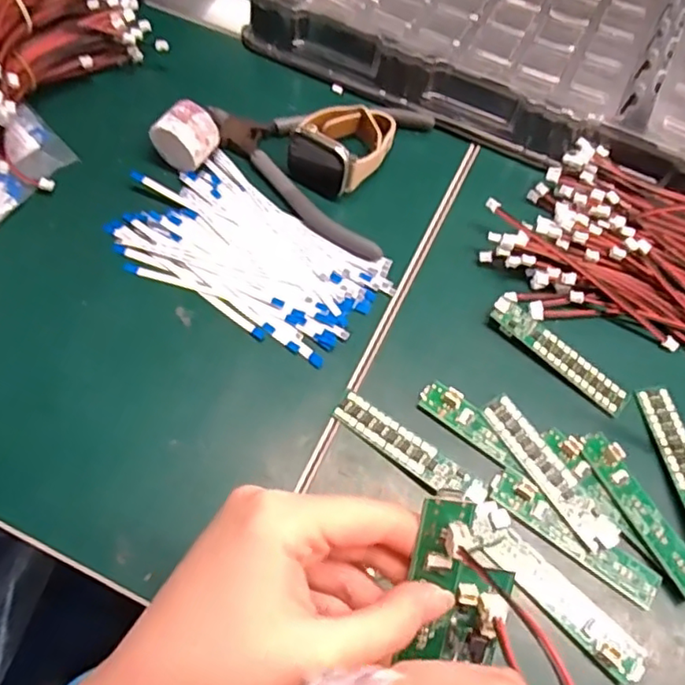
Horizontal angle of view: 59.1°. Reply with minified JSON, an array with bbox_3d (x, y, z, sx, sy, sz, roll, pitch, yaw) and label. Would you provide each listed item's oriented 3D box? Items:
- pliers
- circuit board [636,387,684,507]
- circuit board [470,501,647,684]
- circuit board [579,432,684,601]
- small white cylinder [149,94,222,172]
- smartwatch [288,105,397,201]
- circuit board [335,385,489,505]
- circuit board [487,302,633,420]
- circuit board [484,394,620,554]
[{"bbox_3d":[-0.020,-0.121,0.380,0.129,0.013,0.120,18,64,7],"label":"pliers"},{"bbox_3d":[0.170,0.060,0.300,0.017,0.005,0.083,-9,59,1],"label":"circuit board"},{"bbox_3d":[0.094,0.111,0.269,0.019,0.009,0.091,-40,71,-20],"label":"circuit board"},{"bbox_3d":[0.143,0.081,0.288,0.019,0.007,0.082,-23,66,-13],"label":"circuit board"},{"bbox_3d":[-0.093,-0.125,0.364,0.031,0.032,0.031,29,65,12],"label":"small white cylinder"},{"bbox_3d":[0.001,-0.125,0.371,0.049,0.034,0.069,37,67,15],"label":"smartwatch"},{"bbox_3d":[0.032,0.052,0.297,0.083,0.008,0.016,35,67,14],"label":"circuit board"},{"bbox_3d":[0.118,0.007,0.326,0.080,0.009,0.018,41,68,17],"label":"circuit board"},{"bbox_3d":[0.101,0.062,0.295,0.017,0.005,0.083,-29,68,-16],"label":"circuit board"}]

